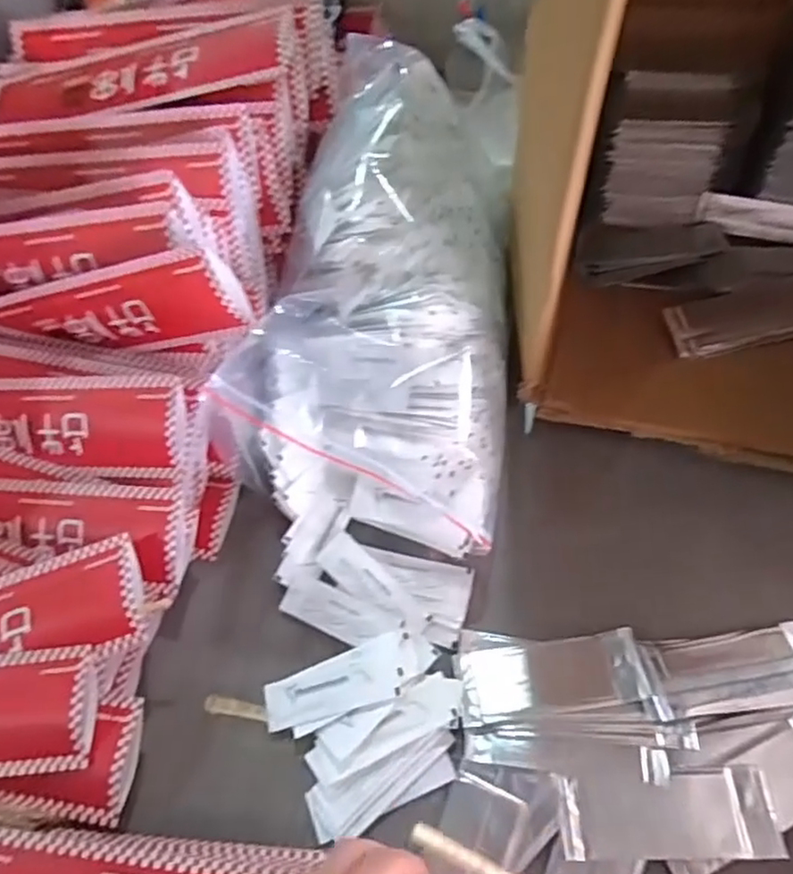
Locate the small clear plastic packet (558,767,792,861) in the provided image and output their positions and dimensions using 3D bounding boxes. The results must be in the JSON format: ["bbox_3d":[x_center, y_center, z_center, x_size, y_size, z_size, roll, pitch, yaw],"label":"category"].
[{"bbox_3d":[0.160,0.223,0.383,0.122,0.005,0.045,-3,60,3],"label":"small clear plastic packet"}]

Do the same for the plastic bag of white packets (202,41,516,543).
[{"bbox_3d":[-0.001,-0.115,0.498,0.207,0.155,0.323,11,62,10],"label":"plastic bag of white packets"}]

